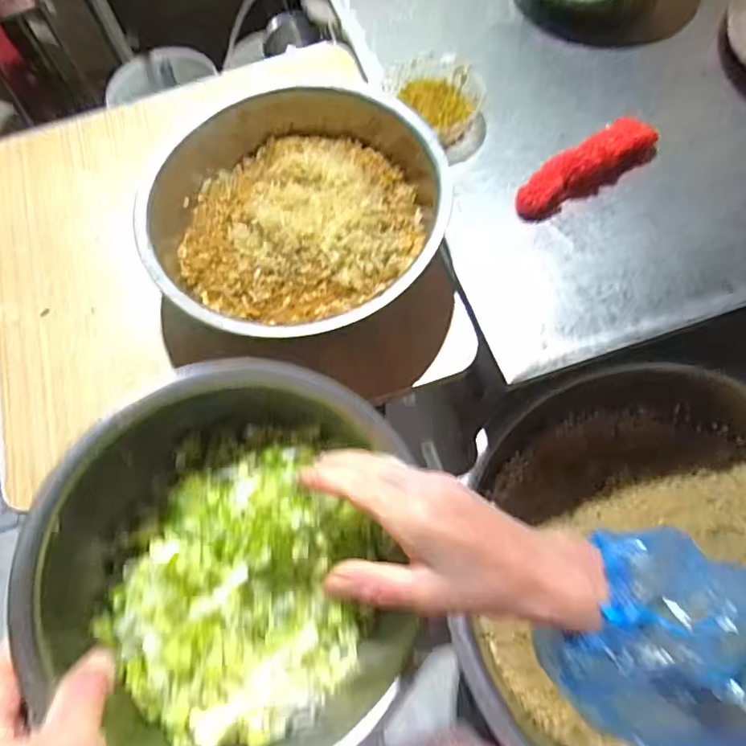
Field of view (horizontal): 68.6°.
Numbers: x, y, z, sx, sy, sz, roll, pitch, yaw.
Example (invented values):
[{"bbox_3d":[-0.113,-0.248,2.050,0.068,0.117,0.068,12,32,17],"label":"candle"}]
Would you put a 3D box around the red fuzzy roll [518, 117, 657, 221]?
[{"bbox_3d":[0.283,-0.272,0.723,0.211,0.053,0.056,-31,71,-9],"label":"red fuzzy roll"}]

